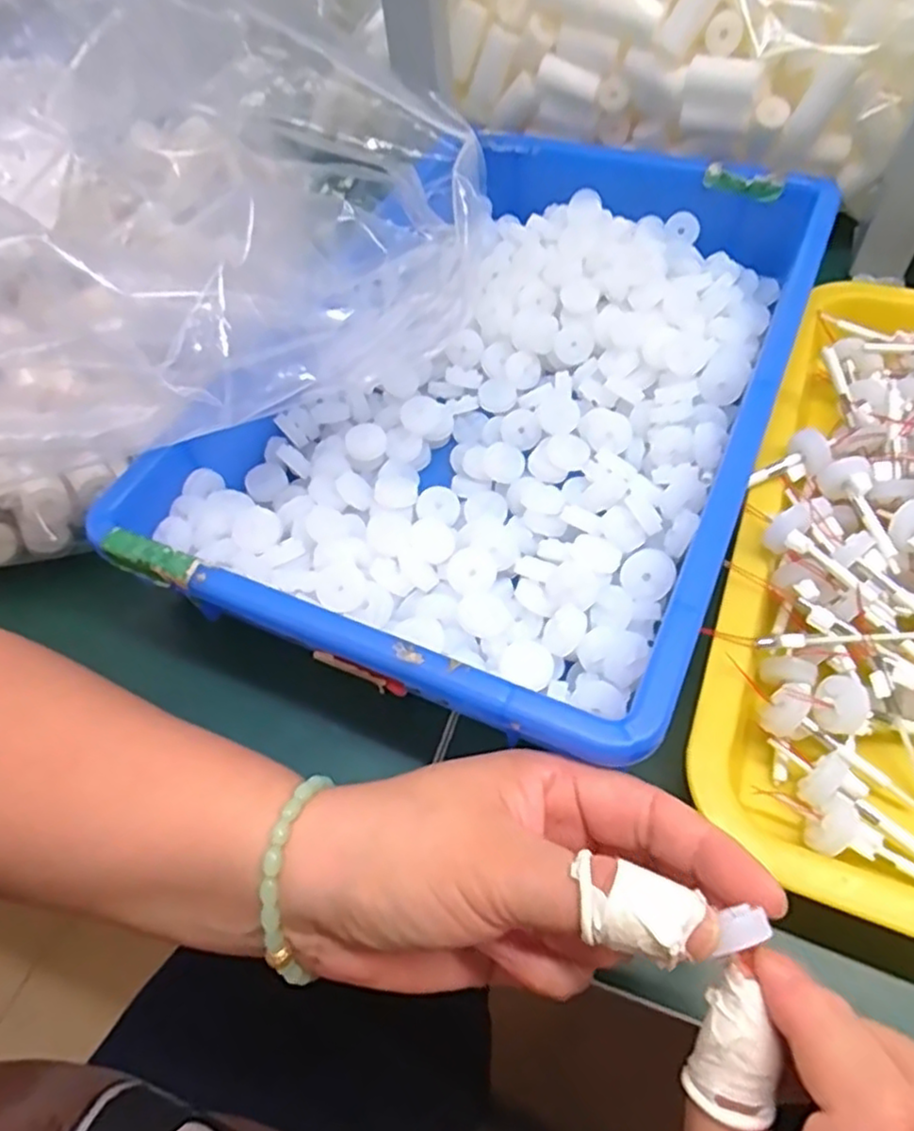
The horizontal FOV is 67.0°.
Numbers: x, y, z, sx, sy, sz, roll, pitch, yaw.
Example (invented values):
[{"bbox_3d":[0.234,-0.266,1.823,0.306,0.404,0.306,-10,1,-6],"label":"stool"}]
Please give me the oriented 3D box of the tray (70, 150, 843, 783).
[{"bbox_3d":[0.032,-0.097,0.355,0.234,0.052,0.360,20,60,18],"label":"tray"}]

